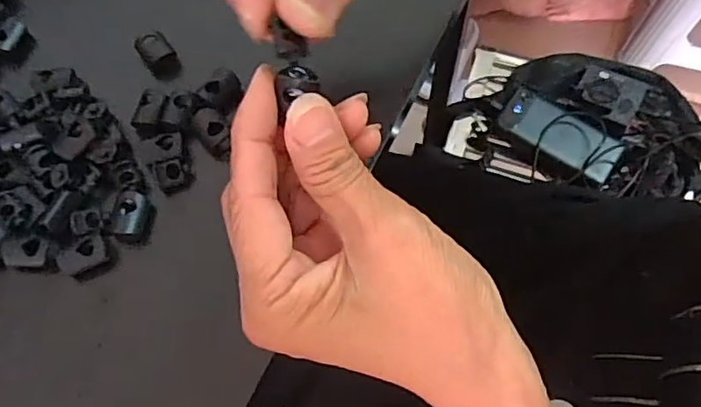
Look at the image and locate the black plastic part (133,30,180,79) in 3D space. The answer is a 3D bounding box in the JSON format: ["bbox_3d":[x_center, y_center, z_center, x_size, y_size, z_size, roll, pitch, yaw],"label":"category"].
[{"bbox_3d":[-0.098,-0.076,0.295,0.016,0.014,0.020,-31,69,-11],"label":"black plastic part"}]

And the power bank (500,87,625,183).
[{"bbox_3d":[0.265,-0.086,0.742,0.148,0.023,0.067,32,95,15],"label":"power bank"}]

